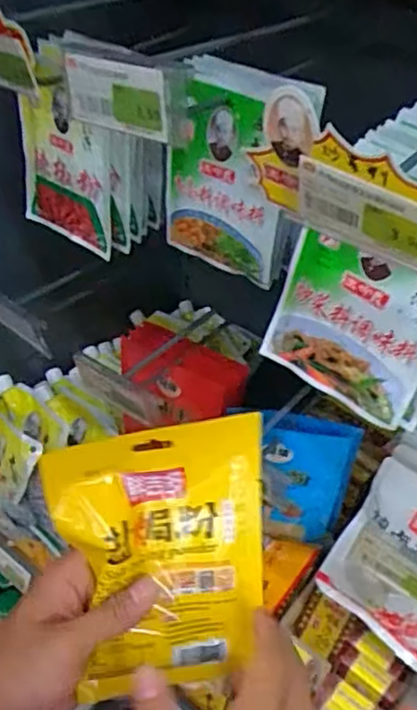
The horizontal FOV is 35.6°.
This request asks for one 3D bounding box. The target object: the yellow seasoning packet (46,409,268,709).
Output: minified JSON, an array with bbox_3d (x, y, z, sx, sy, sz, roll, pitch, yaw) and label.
[{"bbox_3d":[-0.024,0.125,0.394,0.125,0.166,0.017,-9,10,-10],"label":"yellow seasoning packet"}]

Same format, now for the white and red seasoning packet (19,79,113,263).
[{"bbox_3d":[-0.128,-0.167,0.575,0.112,0.131,0.020,34,48,28],"label":"white and red seasoning packet"}]

